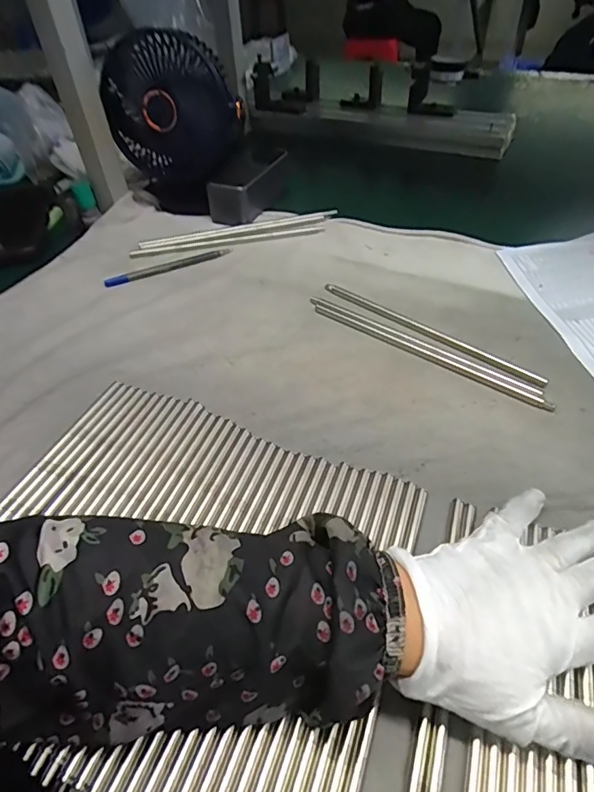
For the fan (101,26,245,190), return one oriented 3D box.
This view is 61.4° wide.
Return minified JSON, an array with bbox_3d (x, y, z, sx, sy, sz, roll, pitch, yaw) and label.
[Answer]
[{"bbox_3d":[-0.143,-0.318,0.596,0.145,0.186,0.094,-11,45,-9],"label":"fan"}]

